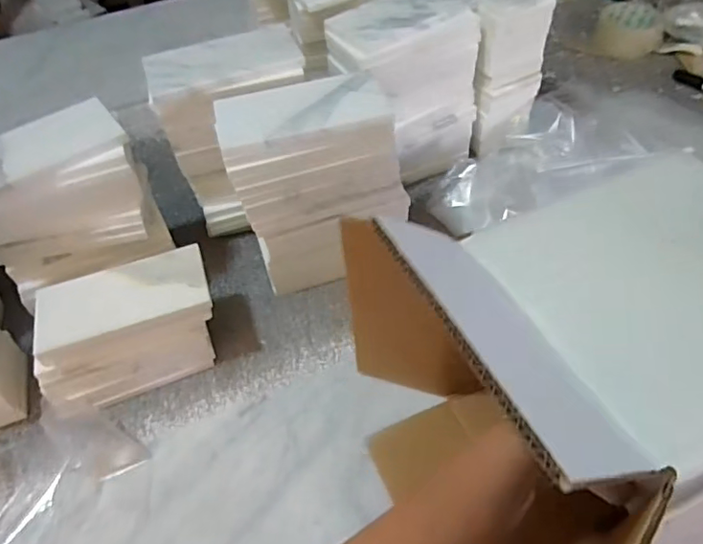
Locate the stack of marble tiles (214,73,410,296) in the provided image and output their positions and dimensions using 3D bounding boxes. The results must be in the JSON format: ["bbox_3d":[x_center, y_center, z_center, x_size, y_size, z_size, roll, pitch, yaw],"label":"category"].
[{"bbox_3d":[-0.033,-0.084,0.566,0.158,0.200,0.080,-15,51,-7],"label":"stack of marble tiles"}]

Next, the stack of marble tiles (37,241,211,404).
[{"bbox_3d":[-0.207,0.053,0.527,0.163,0.084,0.084,-19,52,-10],"label":"stack of marble tiles"}]

